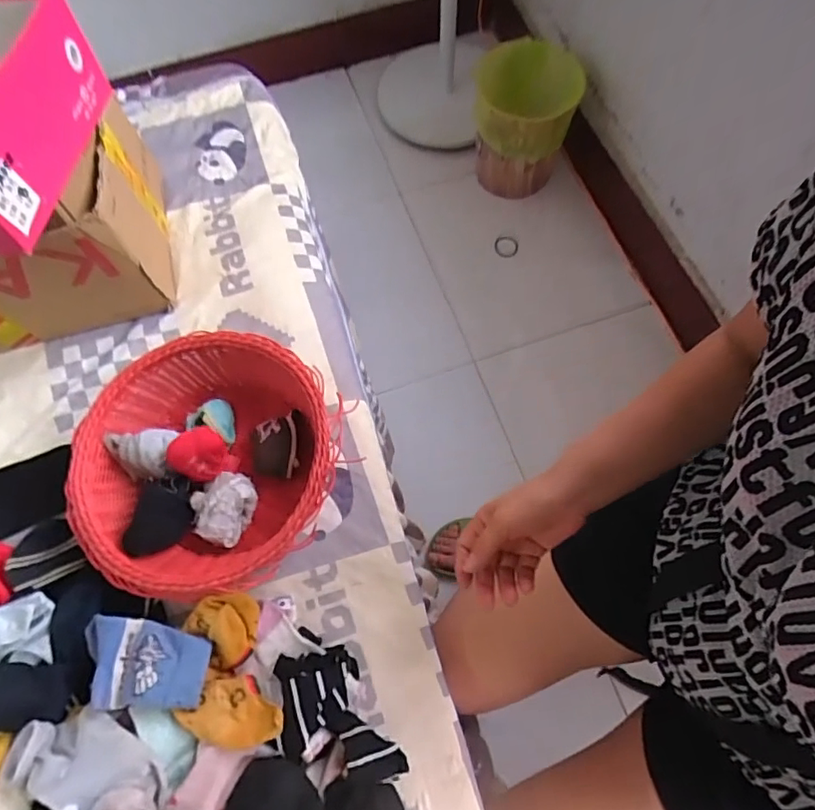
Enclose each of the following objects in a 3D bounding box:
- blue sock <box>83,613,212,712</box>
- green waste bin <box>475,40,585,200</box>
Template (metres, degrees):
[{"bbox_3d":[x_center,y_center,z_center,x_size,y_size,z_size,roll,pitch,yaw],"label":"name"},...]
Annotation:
[{"bbox_3d":[-0.243,0.238,0.498,0.123,0.031,0.073,18,32,-4],"label":"blue sock"},{"bbox_3d":[0.263,-0.653,1.250,0.222,0.282,0.228,18,71,9],"label":"green waste bin"}]

